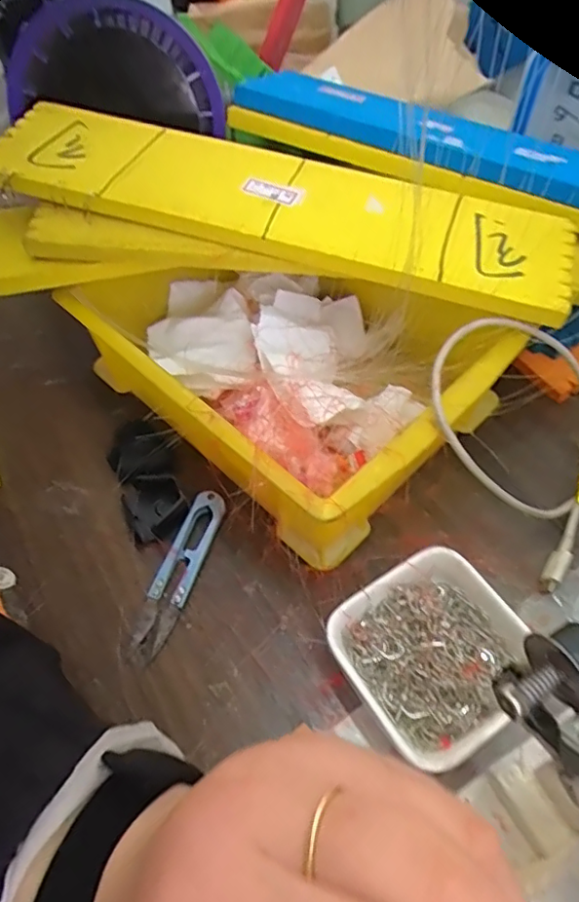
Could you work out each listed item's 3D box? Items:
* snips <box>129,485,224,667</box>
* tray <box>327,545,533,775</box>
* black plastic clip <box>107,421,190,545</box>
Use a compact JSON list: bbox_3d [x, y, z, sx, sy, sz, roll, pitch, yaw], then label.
[{"bbox_3d":[-0.062,0.067,0.324,0.021,0.008,0.099,13,57,14],"label":"snips"},{"bbox_3d":[0.070,0.098,0.279,0.080,0.032,0.081,-31,58,-17],"label":"tray"},{"bbox_3d":[-0.086,0.018,0.351,0.036,0.024,0.074,-20,56,-9],"label":"black plastic clip"}]

